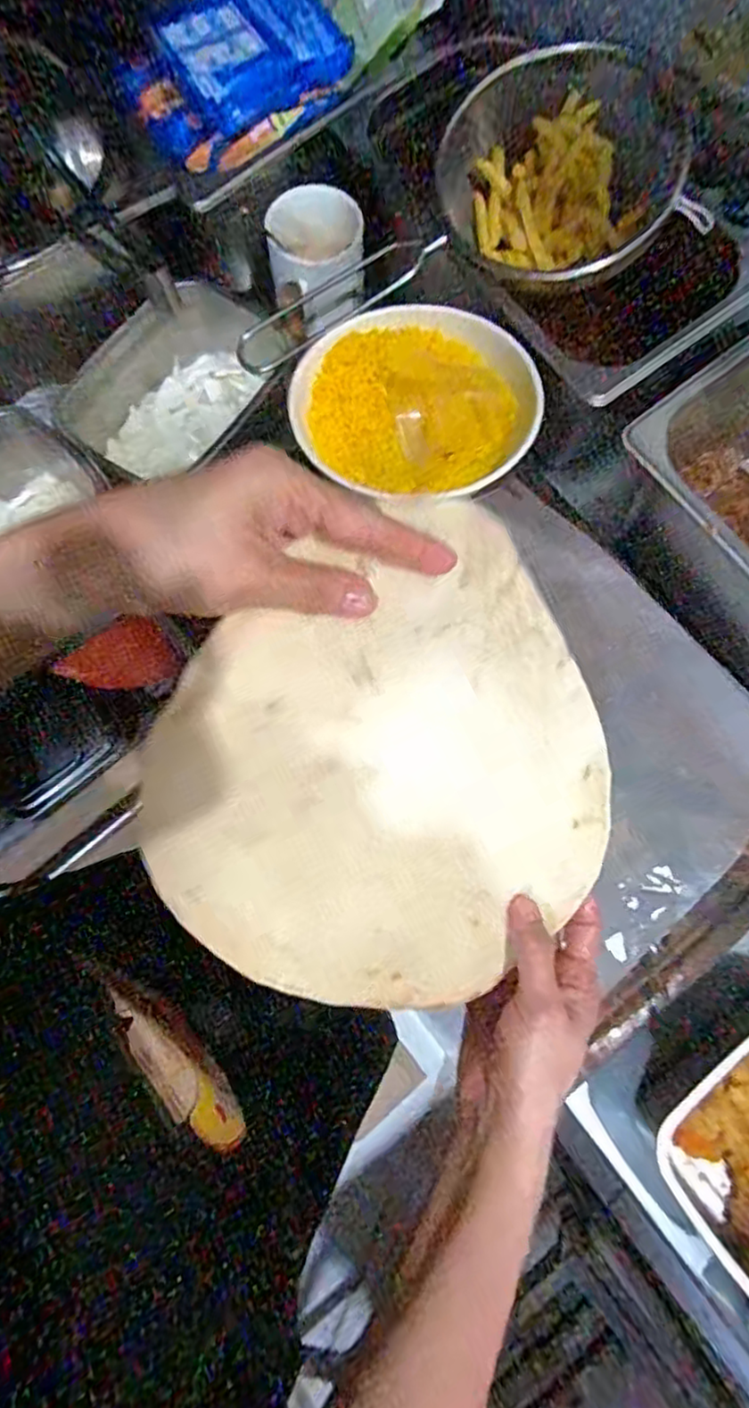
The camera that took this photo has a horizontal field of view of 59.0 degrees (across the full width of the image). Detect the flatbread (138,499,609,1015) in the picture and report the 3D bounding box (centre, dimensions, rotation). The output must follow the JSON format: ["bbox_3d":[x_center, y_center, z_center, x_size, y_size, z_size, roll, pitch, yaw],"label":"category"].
[{"bbox_3d":[0.017,0.038,0.332,0.241,0.046,0.239,-36,123,-11],"label":"flatbread"}]

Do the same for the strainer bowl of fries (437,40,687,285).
[{"bbox_3d":[0.130,-0.384,0.473,0.167,0.057,0.153,0,76,1],"label":"strainer bowl of fries"}]

